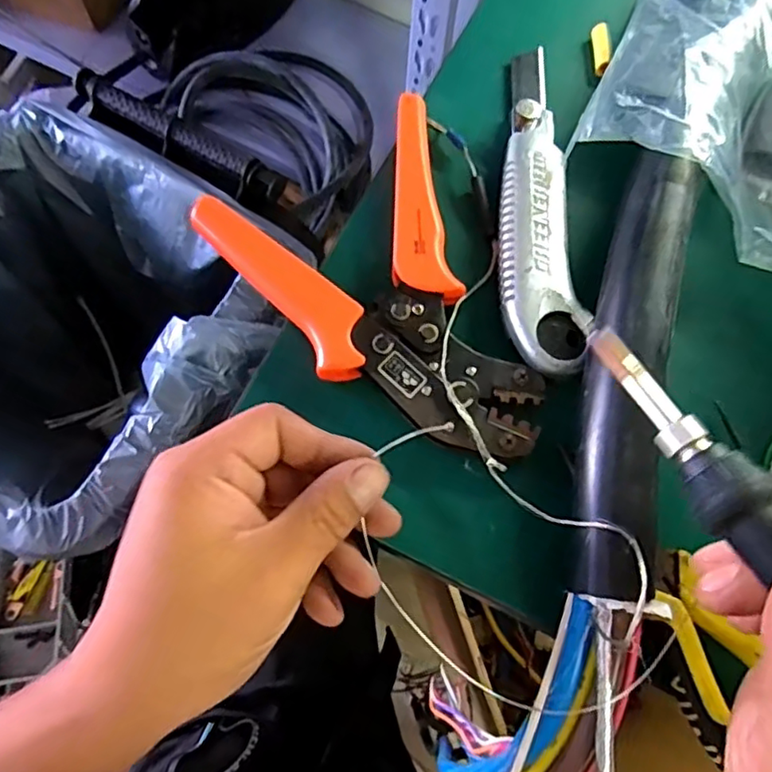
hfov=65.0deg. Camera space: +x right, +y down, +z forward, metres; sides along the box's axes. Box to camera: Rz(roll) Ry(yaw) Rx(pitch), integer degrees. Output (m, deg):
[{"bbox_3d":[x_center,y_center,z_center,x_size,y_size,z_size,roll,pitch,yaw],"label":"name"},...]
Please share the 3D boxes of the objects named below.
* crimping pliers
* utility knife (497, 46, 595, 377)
[{"bbox_3d":[0.015,-0.049,0.281,0.120,0.015,0.173,-40,78,-13],"label":"crimping pliers"},{"bbox_3d":[0.071,-0.094,0.300,0.037,0.017,0.186,-1,72,-2],"label":"utility knife"}]

